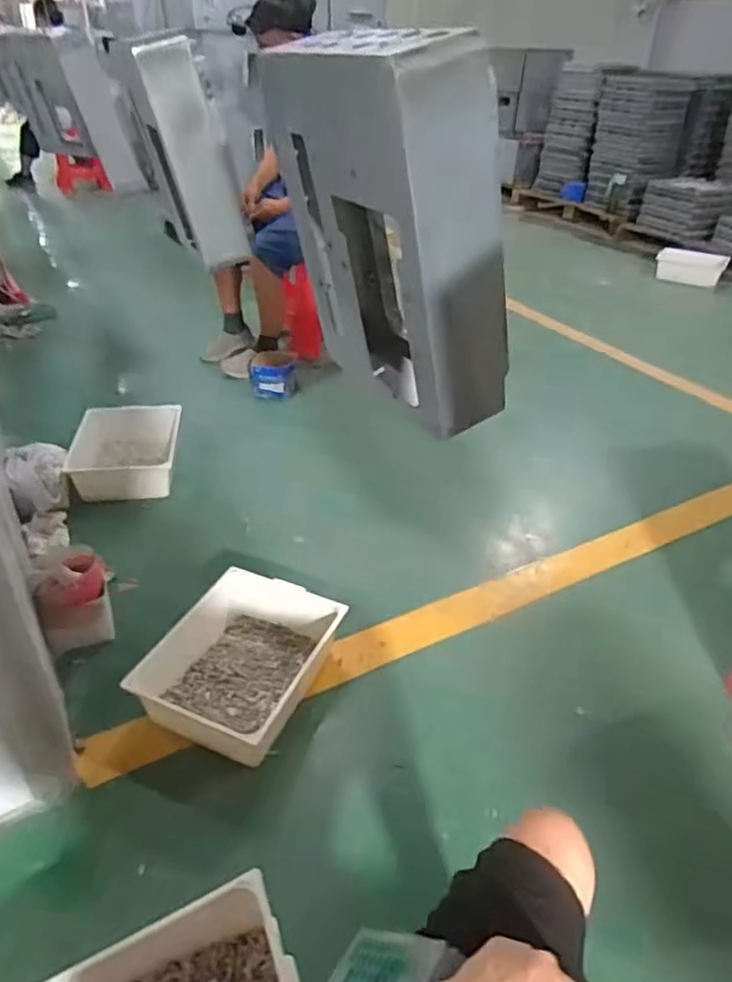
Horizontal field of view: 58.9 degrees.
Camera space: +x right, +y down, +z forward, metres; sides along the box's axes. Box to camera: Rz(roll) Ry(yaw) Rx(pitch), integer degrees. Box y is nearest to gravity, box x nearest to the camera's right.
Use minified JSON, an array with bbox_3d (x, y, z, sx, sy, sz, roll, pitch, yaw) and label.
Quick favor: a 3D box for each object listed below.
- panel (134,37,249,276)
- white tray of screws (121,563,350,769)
[{"bbox_3d":[-0.346,-0.689,1.378,0.120,0.446,0.035,-24,50,-12],"label":"panel"},{"bbox_3d":[-0.228,0.321,1.262,0.279,0.131,0.357,14,37,19],"label":"white tray of screws"}]

